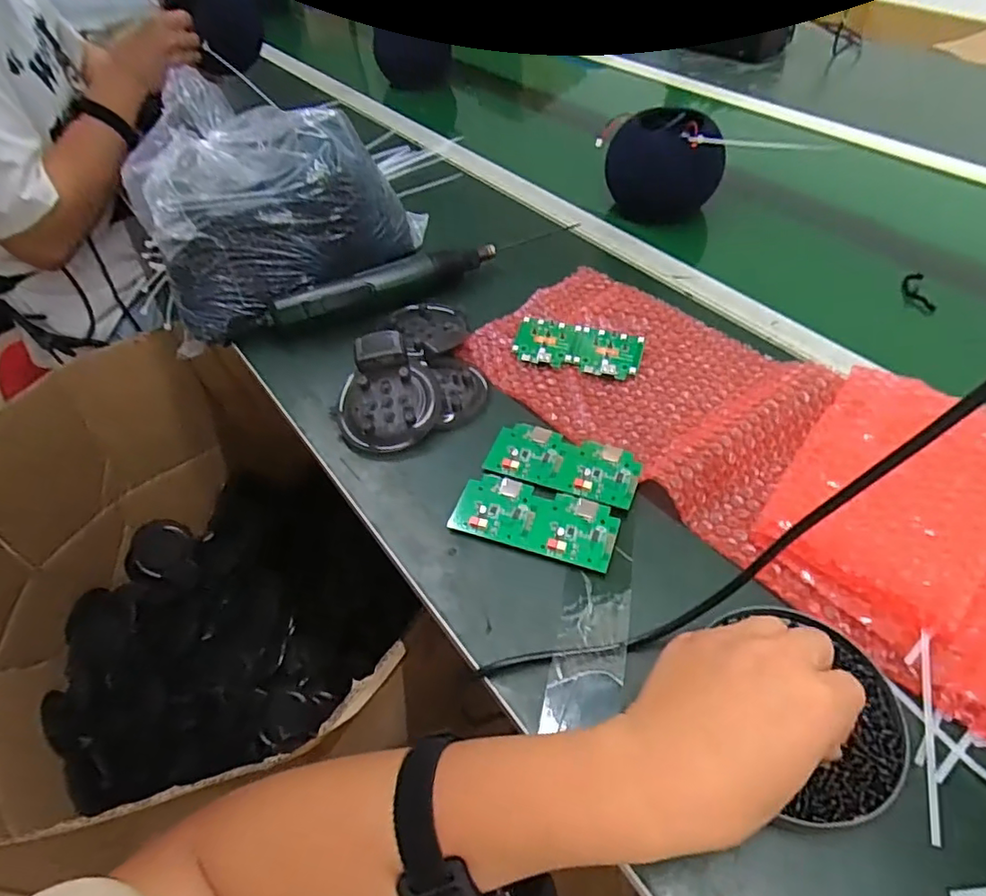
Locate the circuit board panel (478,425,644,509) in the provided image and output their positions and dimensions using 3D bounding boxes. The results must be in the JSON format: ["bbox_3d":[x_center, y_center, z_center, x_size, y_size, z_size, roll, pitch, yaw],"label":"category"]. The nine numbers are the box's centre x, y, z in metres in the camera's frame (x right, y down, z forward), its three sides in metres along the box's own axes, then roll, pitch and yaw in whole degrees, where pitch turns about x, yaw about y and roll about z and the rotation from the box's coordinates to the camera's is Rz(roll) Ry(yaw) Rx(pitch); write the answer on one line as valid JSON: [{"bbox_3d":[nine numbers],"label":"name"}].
[{"bbox_3d":[0.056,0.010,0.464,0.118,0.007,0.056,16,53,17],"label":"circuit board panel"}]

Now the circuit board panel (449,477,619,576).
[{"bbox_3d":[0.031,0.051,0.429,0.117,0.006,0.051,15,53,17],"label":"circuit board panel"}]

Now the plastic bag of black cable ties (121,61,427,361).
[{"bbox_3d":[-0.209,-0.252,0.602,0.262,0.146,0.220,-10,50,-4],"label":"plastic bag of black cable ties"}]

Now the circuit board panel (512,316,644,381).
[{"bbox_3d":[0.078,-0.095,0.550,0.117,0.011,0.053,11,52,14],"label":"circuit board panel"}]

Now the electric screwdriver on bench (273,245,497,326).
[{"bbox_3d":[-0.102,-0.164,0.598,0.230,0.030,0.040,-25,52,-16],"label":"electric screwdriver on bench"}]

